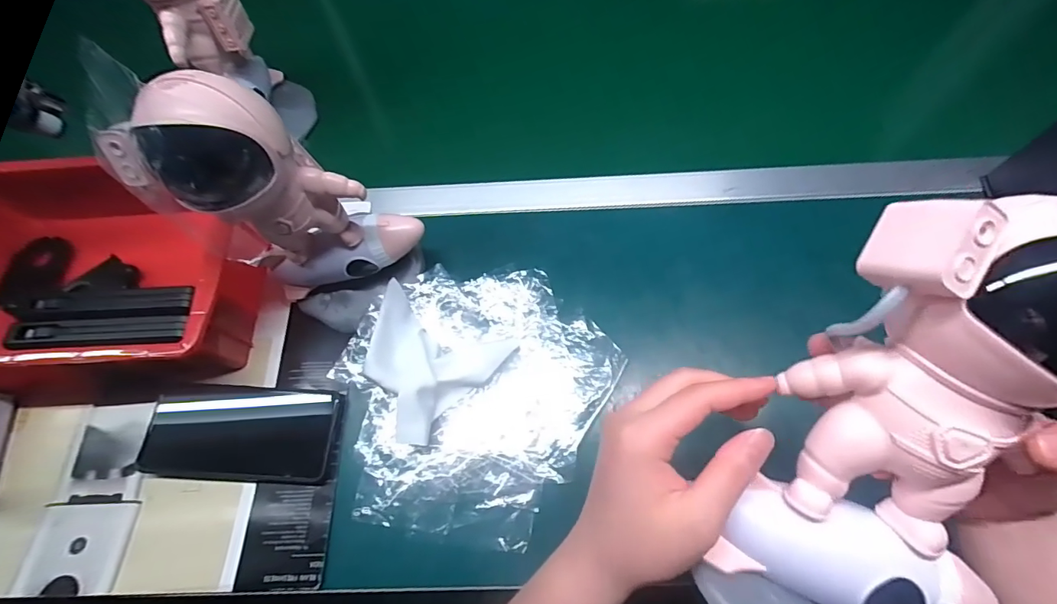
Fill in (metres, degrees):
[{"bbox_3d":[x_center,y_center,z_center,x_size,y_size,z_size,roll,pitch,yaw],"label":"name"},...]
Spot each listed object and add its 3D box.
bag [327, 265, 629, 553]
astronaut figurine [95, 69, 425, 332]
[{"bbox_3d":[-0.058,0.072,0.401,0.221,0.041,0.249,25,70,14],"label":"bag"},{"bbox_3d":[-0.181,-0.071,0.345,0.128,0.220,0.108,20,68,12],"label":"astronaut figurine"}]

